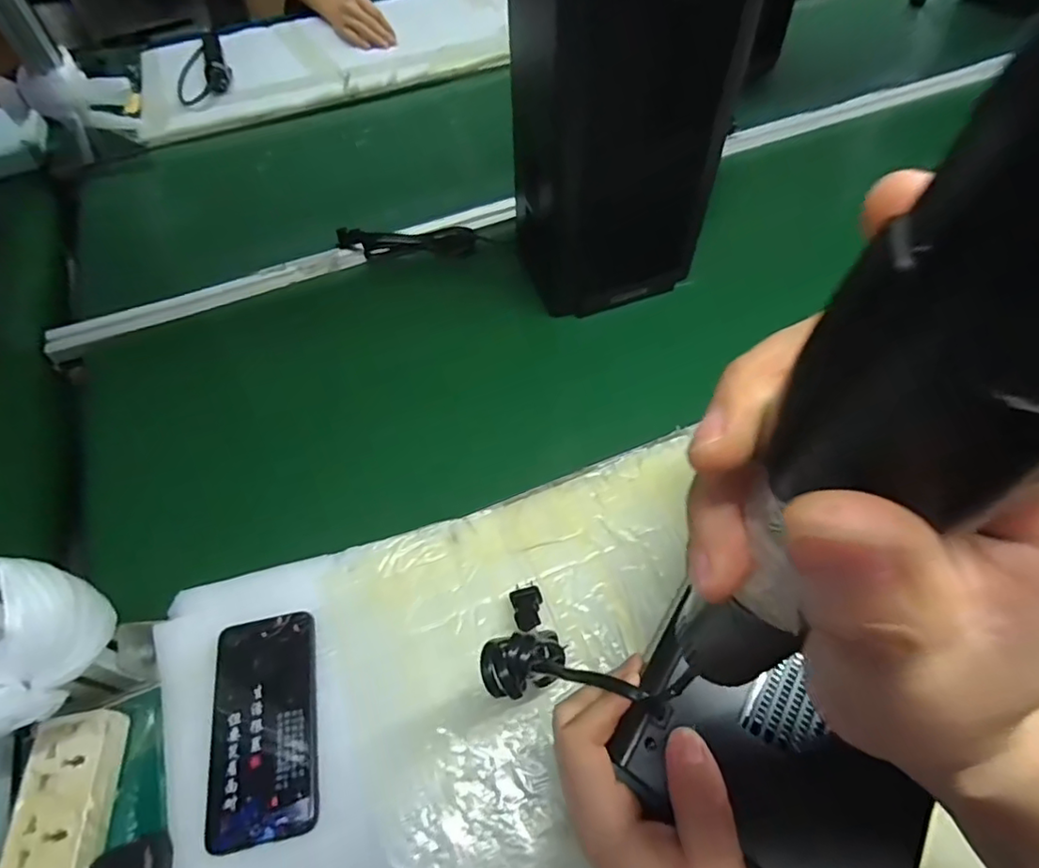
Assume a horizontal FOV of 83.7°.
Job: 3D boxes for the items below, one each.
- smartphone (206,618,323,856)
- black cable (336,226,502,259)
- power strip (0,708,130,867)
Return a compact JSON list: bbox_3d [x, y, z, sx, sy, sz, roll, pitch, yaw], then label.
[{"bbox_3d":[-0.192,0.217,0.437,0.077,0.012,0.152,-11,55,-5],"label":"smartphone"},{"bbox_3d":[-0.138,-0.256,0.767,0.208,0.027,0.040,-1,55,1],"label":"black cable"},{"bbox_3d":[-0.317,0.281,0.389,0.053,0.024,0.164,-8,55,-4],"label":"power strip"}]

